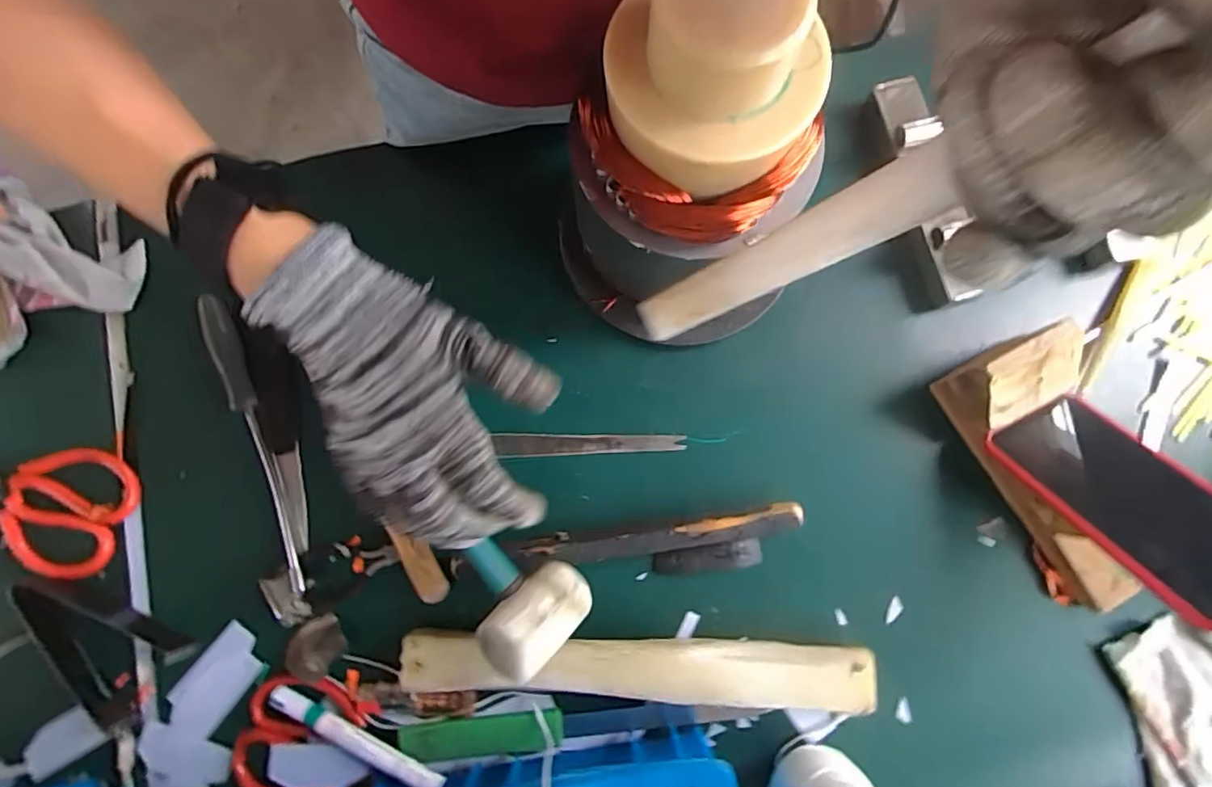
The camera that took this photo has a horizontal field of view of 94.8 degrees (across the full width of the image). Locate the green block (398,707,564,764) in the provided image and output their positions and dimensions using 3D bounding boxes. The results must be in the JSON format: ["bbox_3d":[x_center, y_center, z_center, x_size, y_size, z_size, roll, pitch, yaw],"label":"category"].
[{"bbox_3d":[-0.091,0.251,0.406,0.117,0.015,0.025,-5,79,-2],"label":"green block"}]

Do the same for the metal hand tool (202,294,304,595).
[{"bbox_3d":[-0.281,0.037,0.443,0.021,0.020,0.247,-21,81,-3],"label":"metal hand tool"}]

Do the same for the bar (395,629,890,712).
[{"bbox_3d":[0.022,0.199,0.408,0.333,0.034,0.039,3,78,0],"label":"bar"}]

